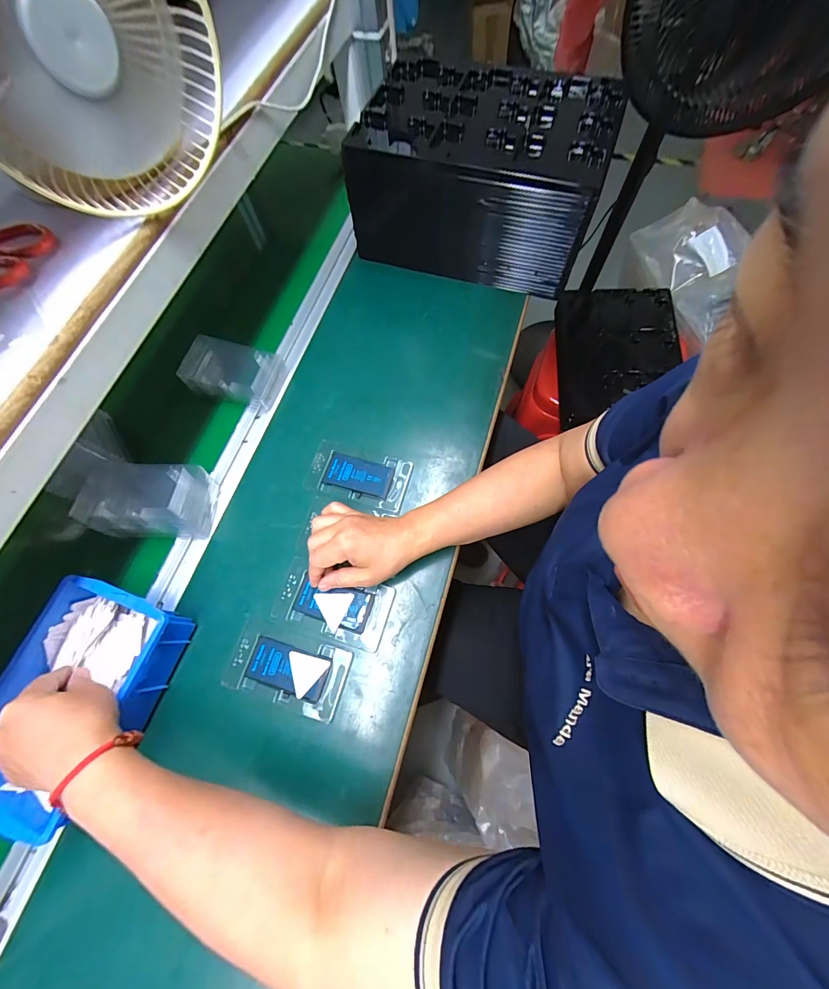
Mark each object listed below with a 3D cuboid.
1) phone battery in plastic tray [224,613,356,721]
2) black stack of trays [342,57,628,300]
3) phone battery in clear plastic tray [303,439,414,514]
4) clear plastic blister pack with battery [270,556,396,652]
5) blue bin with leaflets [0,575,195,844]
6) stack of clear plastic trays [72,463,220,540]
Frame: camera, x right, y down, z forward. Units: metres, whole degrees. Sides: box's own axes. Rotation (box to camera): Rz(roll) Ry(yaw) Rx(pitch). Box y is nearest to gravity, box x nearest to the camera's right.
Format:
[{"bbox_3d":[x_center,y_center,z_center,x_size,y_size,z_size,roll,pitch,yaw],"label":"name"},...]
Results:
[{"bbox_3d":[-0.139,0.190,0.409,0.130,0.005,0.070,15,71,7],"label":"phone battery in plastic tray"},{"bbox_3d":[0.096,-0.463,0.559,0.332,0.153,0.215,19,72,8],"label":"black stack of trays"},{"bbox_3d":[-0.072,-0.025,0.485,0.128,0.008,0.073,14,71,6],"label":"phone battery in clear plastic tray"},{"bbox_3d":[-0.094,0.124,0.428,0.127,0.011,0.071,15,71,5],"label":"clear plastic blister pack with battery"},{"bbox_3d":[-0.344,0.199,0.385,0.141,0.063,0.203,17,72,7],"label":"blue bin with leaflets"},{"bbox_3d":[-0.317,0.006,0.458,0.116,0.066,0.086,1,70,2],"label":"stack of clear plastic trays"}]

